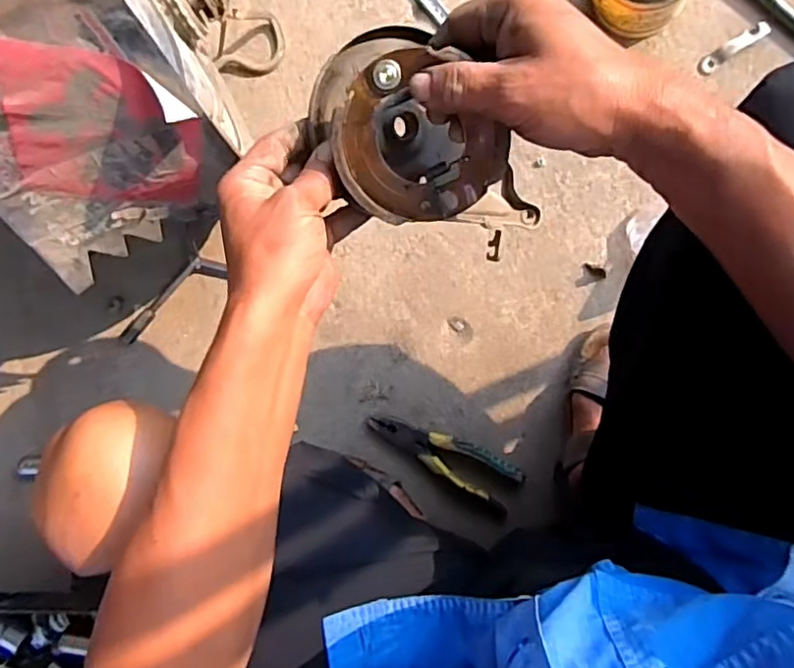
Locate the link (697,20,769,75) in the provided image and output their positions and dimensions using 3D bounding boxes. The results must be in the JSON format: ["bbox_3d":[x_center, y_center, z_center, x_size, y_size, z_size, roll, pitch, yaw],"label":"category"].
[{"bbox_3d":[0.369,-0.315,0.685,0.078,0.006,0.021,-34,79,19],"label":"link"}]

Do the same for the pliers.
[{"bbox_3d":[0.054,0.138,0.722,0.183,0.021,0.056,30,92,8],"label":"pliers"}]

